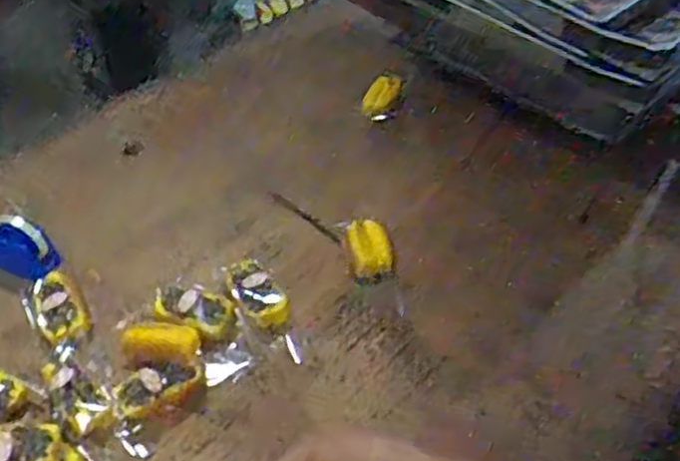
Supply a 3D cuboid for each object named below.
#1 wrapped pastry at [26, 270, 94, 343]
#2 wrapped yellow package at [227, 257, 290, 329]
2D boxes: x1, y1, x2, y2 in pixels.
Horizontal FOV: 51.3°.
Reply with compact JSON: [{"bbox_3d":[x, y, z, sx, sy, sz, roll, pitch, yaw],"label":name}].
[{"bbox_3d":[-0.446,0.115,1.105,0.080,0.029,0.137,-26,53,-24],"label":"wrapped pastry"},{"bbox_3d":[-0.129,0.100,1.131,0.071,0.031,0.125,-24,52,-23],"label":"wrapped yellow package"}]

